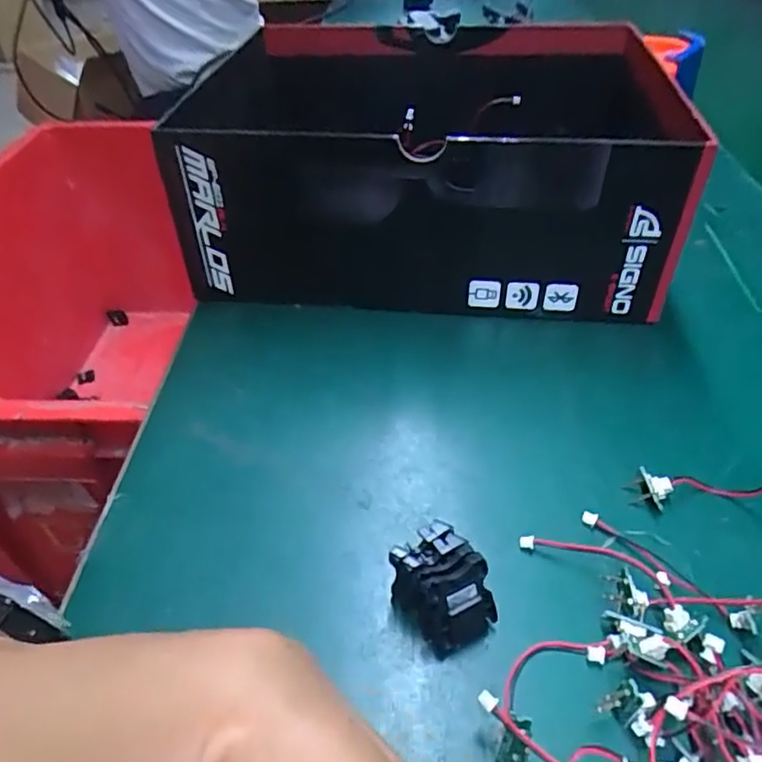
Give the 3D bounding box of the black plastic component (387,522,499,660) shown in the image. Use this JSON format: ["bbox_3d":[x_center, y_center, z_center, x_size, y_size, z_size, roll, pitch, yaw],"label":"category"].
[{"bbox_3d":[0.019,0.064,0.191,0.022,0.024,0.029,-24,47,-24],"label":"black plastic component"}]

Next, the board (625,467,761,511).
[{"bbox_3d":[0.125,0.038,0.228,0.065,0.007,0.013,-3,42,-3],"label":"board"}]

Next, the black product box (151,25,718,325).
[{"bbox_3d":[0.030,-0.134,0.362,0.268,0.087,0.218,2,42,4],"label":"black product box"}]

